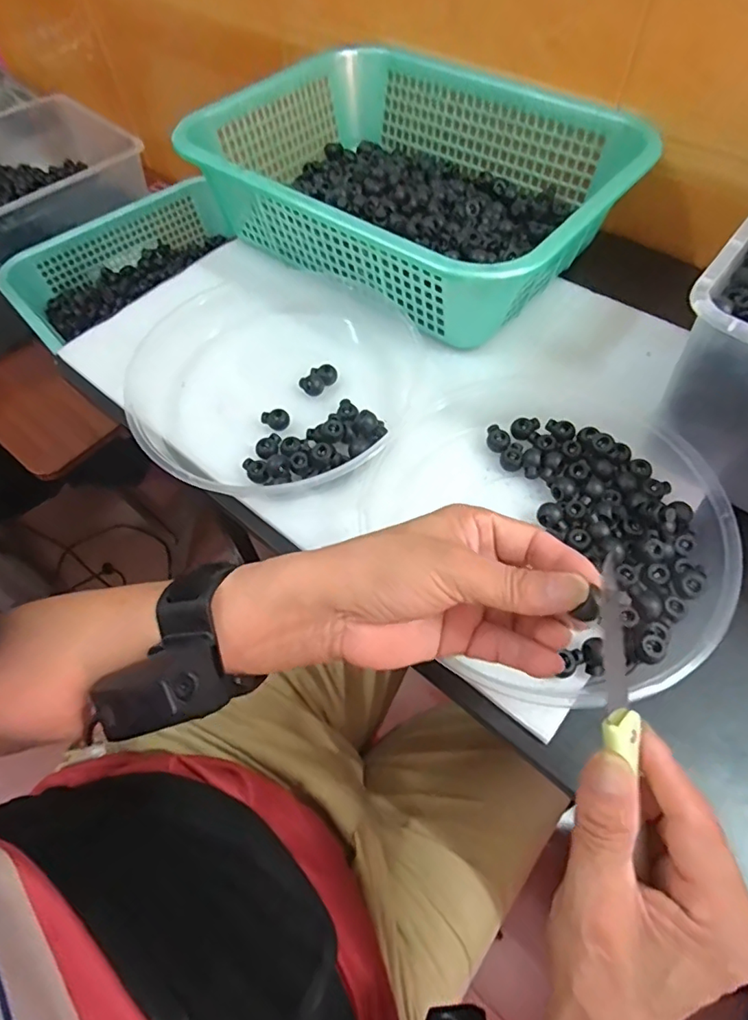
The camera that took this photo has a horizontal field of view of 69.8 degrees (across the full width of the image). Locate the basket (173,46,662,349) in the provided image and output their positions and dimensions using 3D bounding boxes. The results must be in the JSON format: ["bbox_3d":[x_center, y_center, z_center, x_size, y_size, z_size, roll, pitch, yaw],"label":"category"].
[{"bbox_3d":[0.038,-0.322,0.519,0.379,0.085,0.292,32,66,19],"label":"basket"}]

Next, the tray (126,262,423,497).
[{"bbox_3d":[-0.077,-0.117,0.452,0.222,0.040,0.242,-1,60,2],"label":"tray"}]

